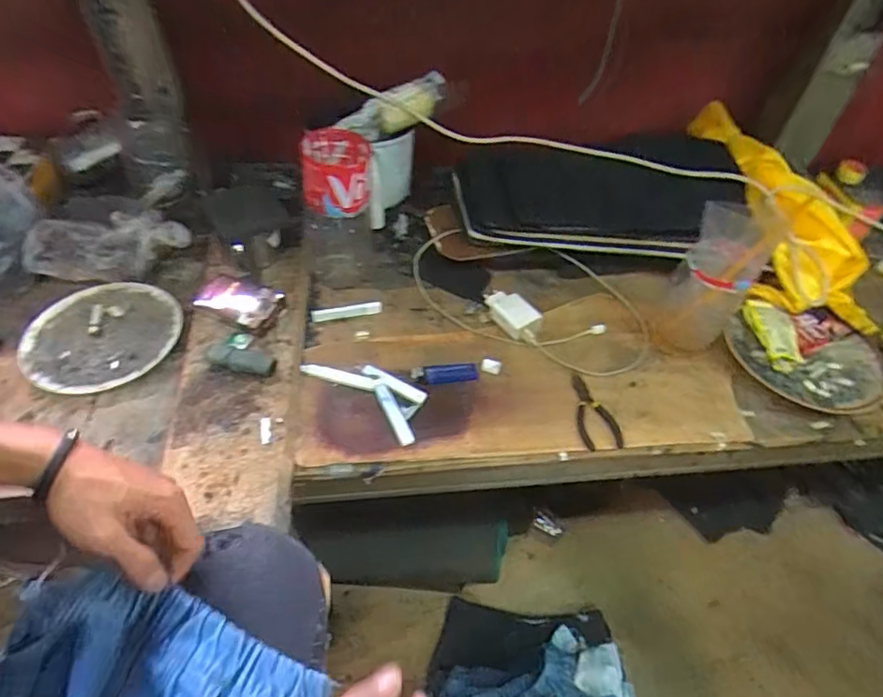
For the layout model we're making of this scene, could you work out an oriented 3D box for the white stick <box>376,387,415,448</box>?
[{"bbox_3d":[-0.055,0.075,0.632,0.018,0.006,0.082,-19,55,-20],"label":"white stick"}]

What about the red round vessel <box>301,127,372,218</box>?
[{"bbox_3d":[-0.130,-0.222,0.681,0.079,0.080,0.089,0,50,-6],"label":"red round vessel"}]

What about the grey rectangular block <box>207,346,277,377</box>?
[{"bbox_3d":[-0.235,0.016,0.639,0.082,0.019,0.026,10,50,3],"label":"grey rectangular block"}]

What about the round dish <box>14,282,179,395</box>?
[{"bbox_3d":[-0.413,-0.020,0.662,0.174,0.017,0.158,-13,53,-16],"label":"round dish"}]

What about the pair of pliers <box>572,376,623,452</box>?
[{"bbox_3d":[0.188,0.078,0.663,0.054,0.007,0.098,-4,51,-9],"label":"pair of pliers"}]

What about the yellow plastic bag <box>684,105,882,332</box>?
[{"bbox_3d":[0.547,-0.226,0.876,0.192,0.120,0.417,1,50,-5],"label":"yellow plastic bag"}]

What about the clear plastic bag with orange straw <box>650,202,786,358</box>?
[{"bbox_3d":[0.344,-0.086,0.699,0.094,0.189,0.097,36,56,23],"label":"clear plastic bag with orange straw"}]

